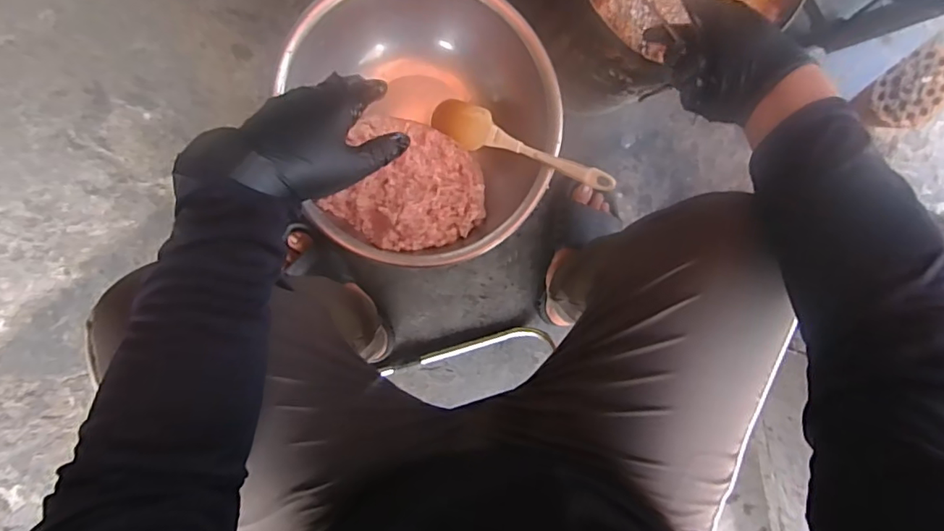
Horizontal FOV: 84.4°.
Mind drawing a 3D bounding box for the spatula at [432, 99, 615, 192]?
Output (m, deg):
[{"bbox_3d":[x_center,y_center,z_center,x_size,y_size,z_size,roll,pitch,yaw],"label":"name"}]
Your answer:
[{"bbox_3d":[0.052,-0.136,0.587,0.230,0.015,0.045,27,93,24],"label":"spatula"}]

